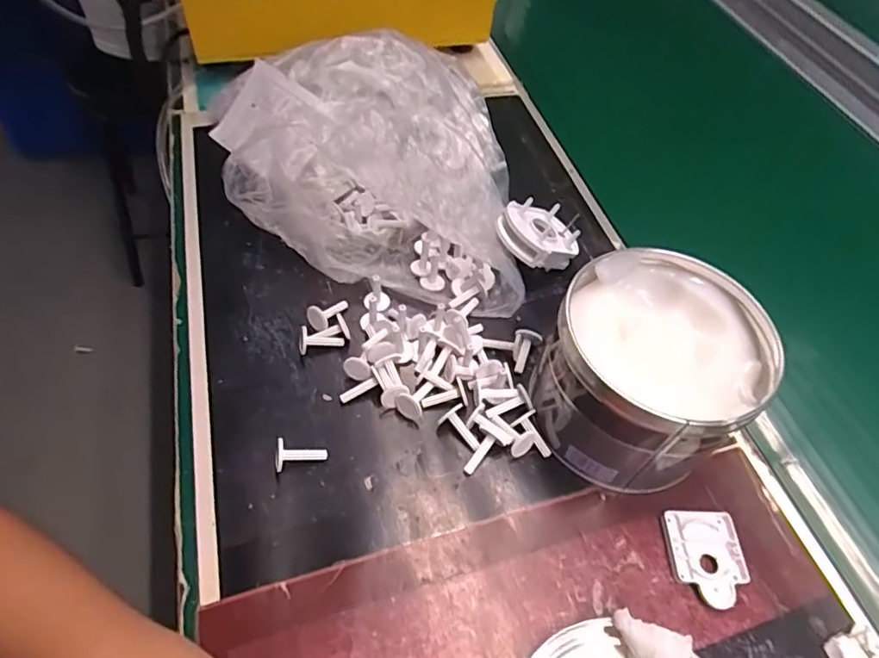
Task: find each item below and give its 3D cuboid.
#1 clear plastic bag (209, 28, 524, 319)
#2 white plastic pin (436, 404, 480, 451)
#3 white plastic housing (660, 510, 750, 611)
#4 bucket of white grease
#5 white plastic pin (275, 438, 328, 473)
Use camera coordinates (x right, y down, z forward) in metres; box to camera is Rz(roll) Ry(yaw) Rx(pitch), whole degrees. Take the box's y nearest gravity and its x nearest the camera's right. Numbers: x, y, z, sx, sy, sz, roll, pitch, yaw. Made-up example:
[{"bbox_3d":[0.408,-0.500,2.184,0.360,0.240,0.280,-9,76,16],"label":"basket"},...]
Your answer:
[{"bbox_3d":[-0.066,-0.148,0.479,0.266,0.104,0.255,2,53,-3],"label":"clear plastic bag"},{"bbox_3d":[0.015,0.070,0.381,0.017,0.018,0.032,-34,77,-25],"label":"white plastic pin"},{"bbox_3d":[0.166,0.142,0.345,0.045,0.007,0.056,0,53,-4],"label":"white plastic housing"},{"bbox_3d":[0.135,0.028,0.369,0.124,0.101,0.129,2,53,-3],"label":"bucket of white grease"},{"bbox_3d":[-0.090,0.082,0.361,0.033,0.016,0.016,4,52,-18],"label":"white plastic pin"}]

